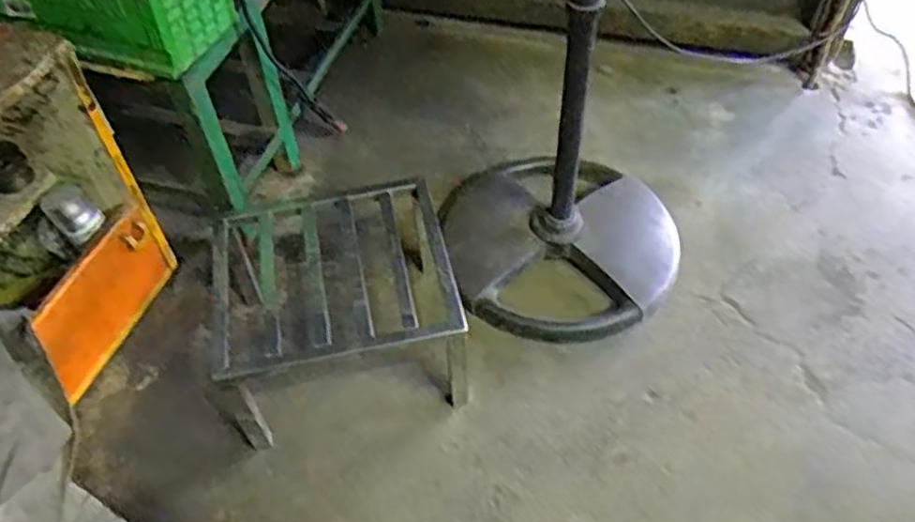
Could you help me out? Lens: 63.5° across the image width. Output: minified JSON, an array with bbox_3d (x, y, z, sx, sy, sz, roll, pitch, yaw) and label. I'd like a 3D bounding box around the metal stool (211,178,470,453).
[{"bbox_3d":[-0.184,0.073,1.130,0.360,0.220,0.316,-10,51,-6],"label":"metal stool"}]

